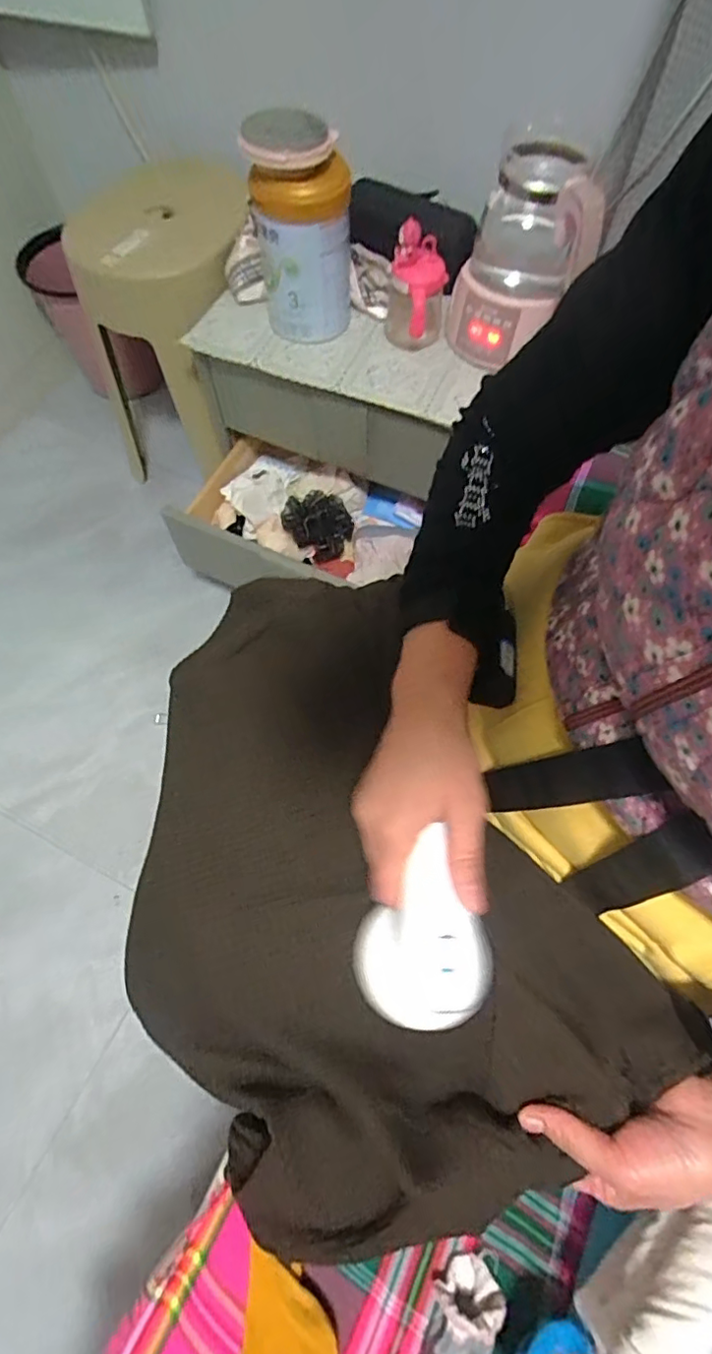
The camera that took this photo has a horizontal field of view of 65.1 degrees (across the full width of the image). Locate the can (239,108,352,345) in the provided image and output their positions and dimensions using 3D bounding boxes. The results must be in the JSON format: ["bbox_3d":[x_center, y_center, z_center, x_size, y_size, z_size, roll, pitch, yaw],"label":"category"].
[{"bbox_3d":[-0.069,-0.581,0.740,0.120,0.224,0.124,0,66,0],"label":"can"}]

